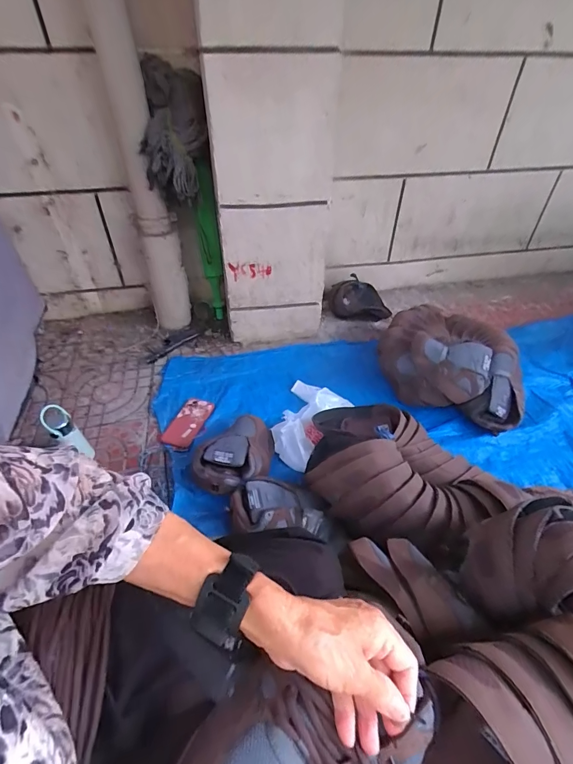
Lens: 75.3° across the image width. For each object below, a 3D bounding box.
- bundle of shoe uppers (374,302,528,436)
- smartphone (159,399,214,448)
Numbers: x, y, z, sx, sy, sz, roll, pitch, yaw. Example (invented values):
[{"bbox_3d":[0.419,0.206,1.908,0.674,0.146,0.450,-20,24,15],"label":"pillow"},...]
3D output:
[{"bbox_3d":[0.461,-0.082,1.082,0.364,0.204,0.399,8,43,8],"label":"bundle of shoe uppers"},{"bbox_3d":[-0.266,0.106,0.995,0.080,0.012,0.163,18,43,11],"label":"smartphone"}]

